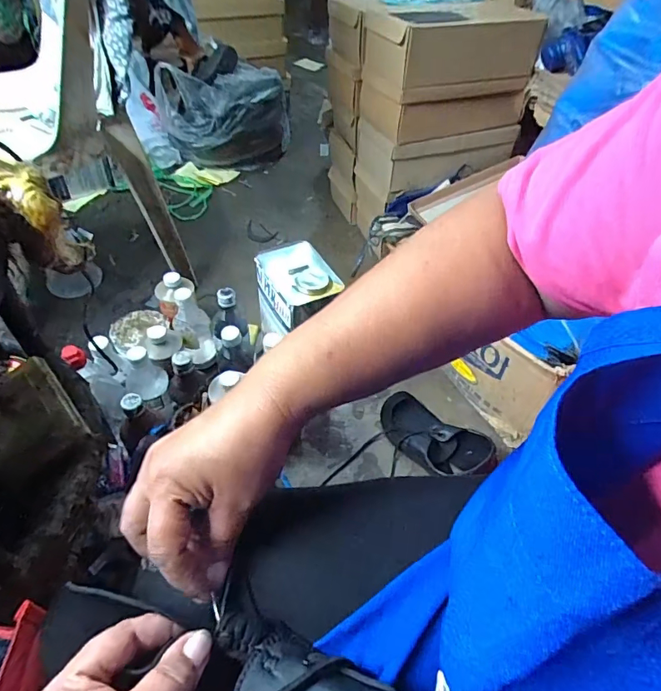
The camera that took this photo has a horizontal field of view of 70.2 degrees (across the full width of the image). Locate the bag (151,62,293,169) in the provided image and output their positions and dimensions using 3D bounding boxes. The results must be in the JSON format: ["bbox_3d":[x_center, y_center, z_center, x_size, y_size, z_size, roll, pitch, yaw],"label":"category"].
[{"bbox_3d":[-0.330,-0.736,1.483,0.390,0.242,0.297,-5,49,-8],"label":"bag"}]

